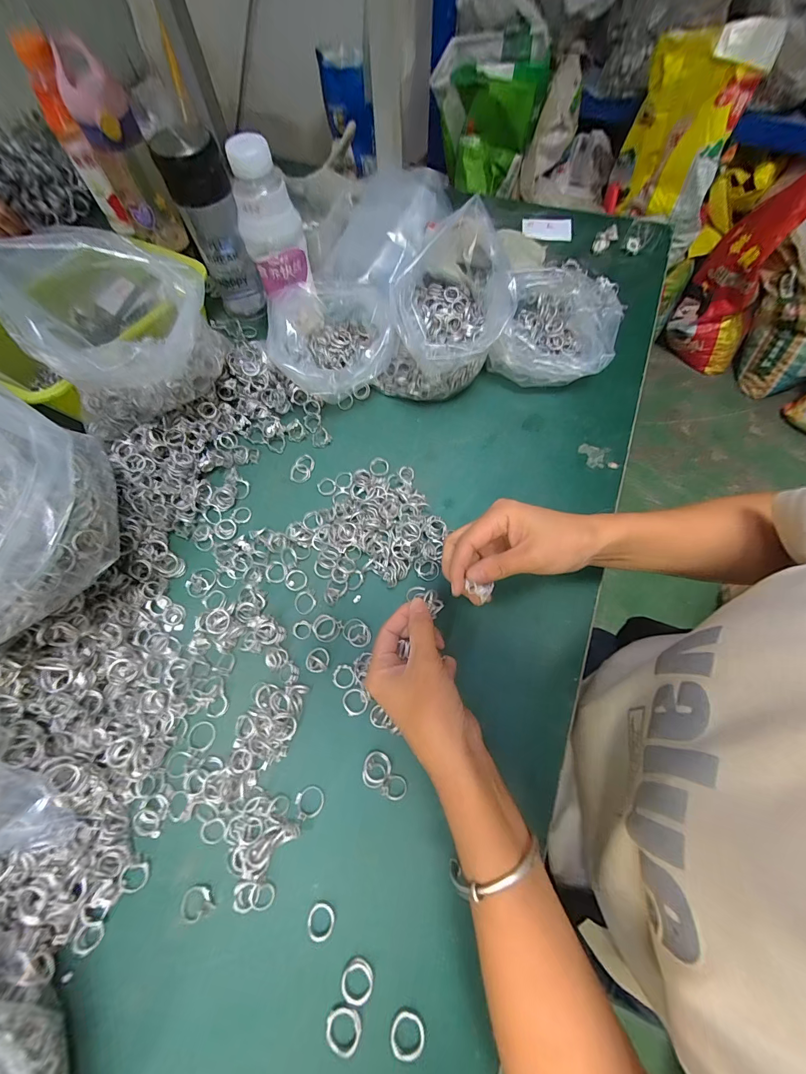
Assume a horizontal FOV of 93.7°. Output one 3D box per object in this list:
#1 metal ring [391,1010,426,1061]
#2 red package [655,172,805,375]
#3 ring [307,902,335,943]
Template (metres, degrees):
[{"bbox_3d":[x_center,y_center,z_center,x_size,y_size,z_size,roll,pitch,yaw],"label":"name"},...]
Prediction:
[{"bbox_3d":[0.003,0.337,0.255,0.022,0.005,0.021,0,67,0],"label":"metal ring"},{"bbox_3d":[1.170,-0.871,1.291,0.286,0.602,0.151,31,70,12],"label":"red package"},{"bbox_3d":[-0.061,0.285,0.279,0.020,0.004,0.022,0,67,0],"label":"ring"}]

